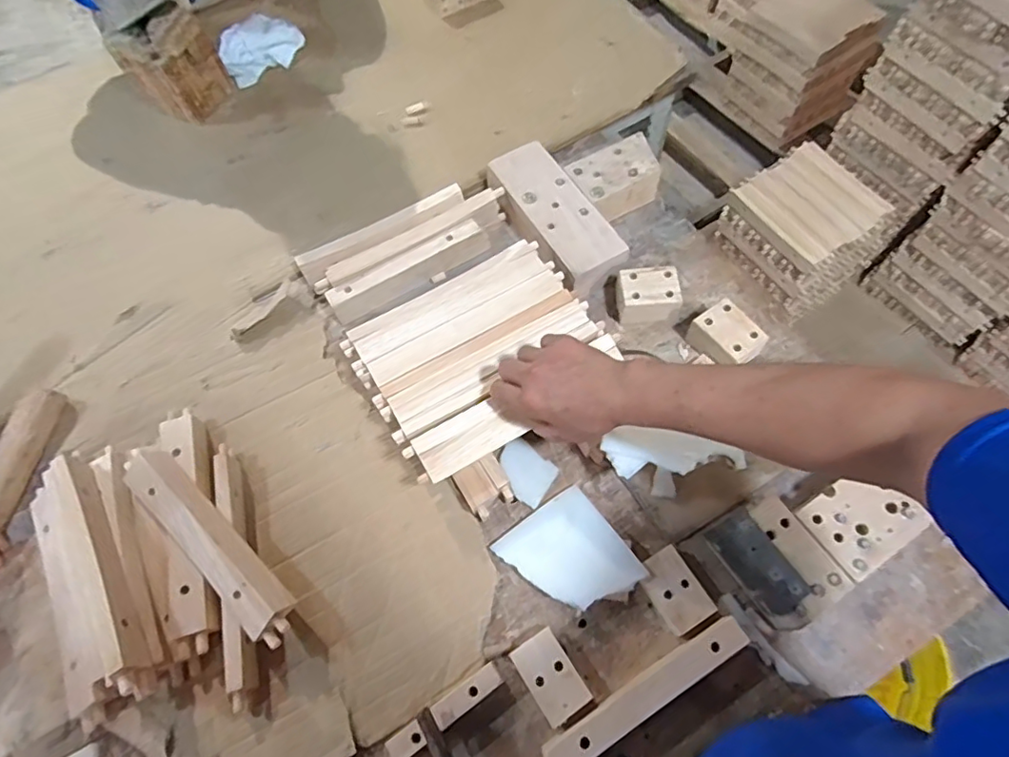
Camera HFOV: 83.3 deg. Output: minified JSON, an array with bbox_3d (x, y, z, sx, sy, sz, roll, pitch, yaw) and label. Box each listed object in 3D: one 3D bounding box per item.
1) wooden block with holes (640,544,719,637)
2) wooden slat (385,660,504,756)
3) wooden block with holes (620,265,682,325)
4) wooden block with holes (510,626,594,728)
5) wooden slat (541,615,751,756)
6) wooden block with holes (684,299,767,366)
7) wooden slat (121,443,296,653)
[{"bbox_3d":[0.176,0.221,0.593,0.050,0.030,0.078,-29,68,-10],"label":"wooden block with holes"},{"bbox_3d":[-0.056,0.329,0.561,0.121,0.029,0.024,-33,69,-11],"label":"wooden slat"},{"bbox_3d":[0.186,-0.107,0.739,0.076,0.050,0.063,-1,66,3],"label":"wooden block with holes"},{"bbox_3d":[0.047,0.299,0.572,0.048,0.031,0.078,-31,68,-11],"label":"wooden block with holes"},{"bbox_3d":[0.135,0.299,0.534,0.215,0.022,0.033,-30,68,-10],"label":"wooden slat"},{"bbox_3d":[0.276,-0.049,0.706,0.057,0.054,0.078,-37,69,-13],"label":"wooden block with holes"},{"bbox_3d":[-0.321,0.172,0.607,0.268,0.027,0.053,38,73,18],"label":"wooden slat"}]

